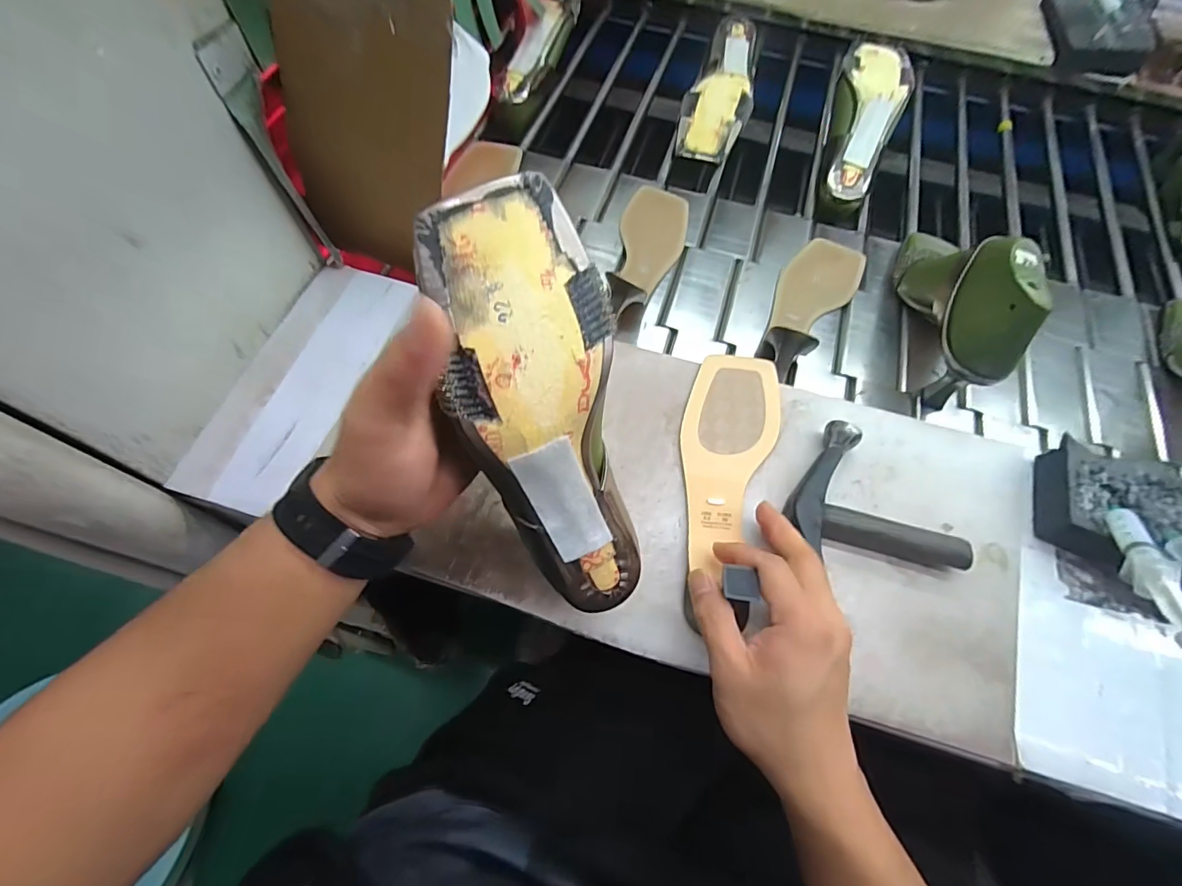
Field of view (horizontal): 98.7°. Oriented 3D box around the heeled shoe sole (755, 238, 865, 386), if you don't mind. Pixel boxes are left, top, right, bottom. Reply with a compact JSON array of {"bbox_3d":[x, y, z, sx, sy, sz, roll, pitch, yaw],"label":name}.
[{"bbox_3d":[0.239,-0.161,0.543,0.077,0.053,0.219,29,68,12],"label":"heeled shoe sole"}]

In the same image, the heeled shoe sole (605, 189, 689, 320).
[{"bbox_3d":[0.067,-0.225,0.566,0.076,0.055,0.222,11,65,4],"label":"heeled shoe sole"}]

